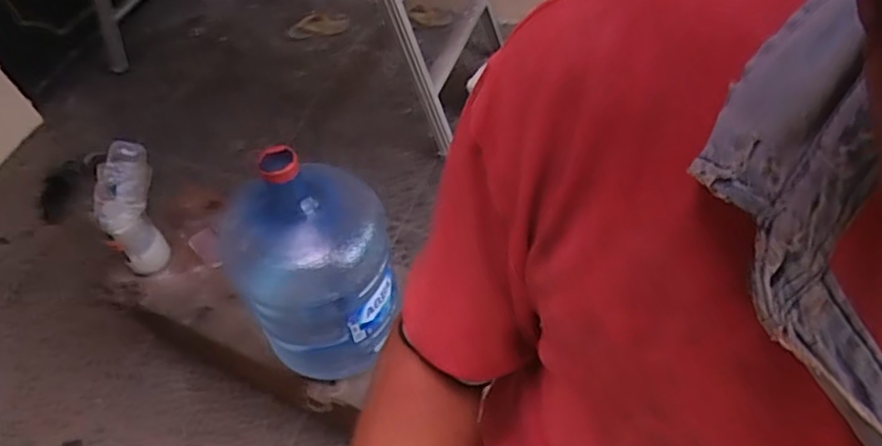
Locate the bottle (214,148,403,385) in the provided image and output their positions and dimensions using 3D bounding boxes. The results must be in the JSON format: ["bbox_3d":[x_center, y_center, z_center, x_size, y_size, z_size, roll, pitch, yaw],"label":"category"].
[{"bbox_3d":[-0.210,0.056,1.012,0.245,0.433,0.230,-19,54,-8],"label":"bottle"}]

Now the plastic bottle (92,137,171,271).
[{"bbox_3d":[-0.628,-0.016,1.220,0.087,0.295,0.097,5,30,8],"label":"plastic bottle"}]

